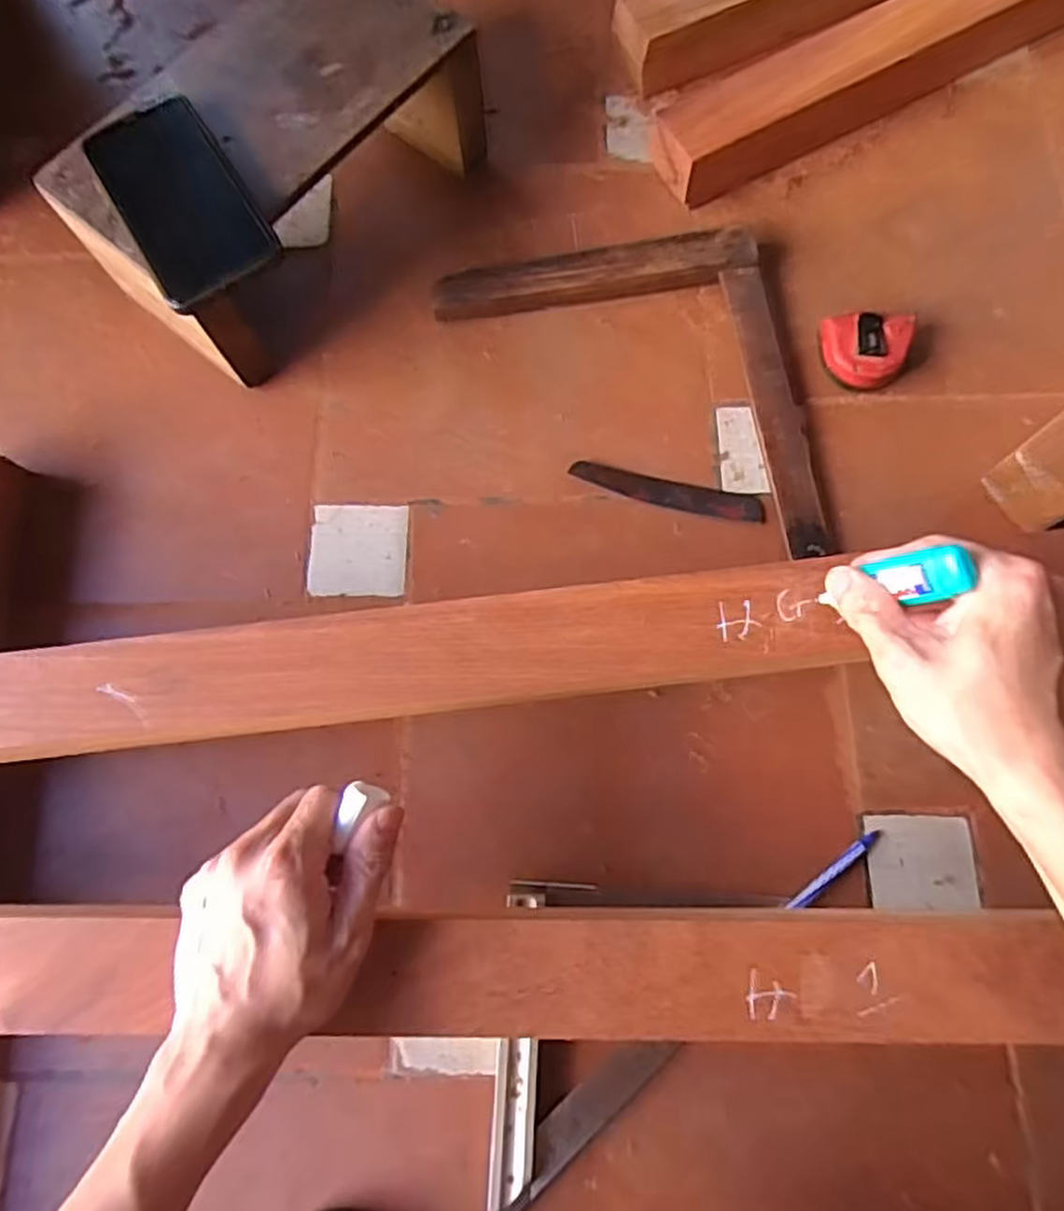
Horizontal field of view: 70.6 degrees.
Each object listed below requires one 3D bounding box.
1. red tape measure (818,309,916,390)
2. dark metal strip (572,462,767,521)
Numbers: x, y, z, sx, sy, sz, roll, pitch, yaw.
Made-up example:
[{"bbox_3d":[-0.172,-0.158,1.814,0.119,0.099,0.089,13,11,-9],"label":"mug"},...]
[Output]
[{"bbox_3d":[0.249,-0.188,0.568,0.063,0.030,0.056,6,76,2],"label":"red tape measure"},{"bbox_3d":[0.100,-0.083,0.558,0.143,0.004,0.022,12,77,4],"label":"dark metal strip"}]

